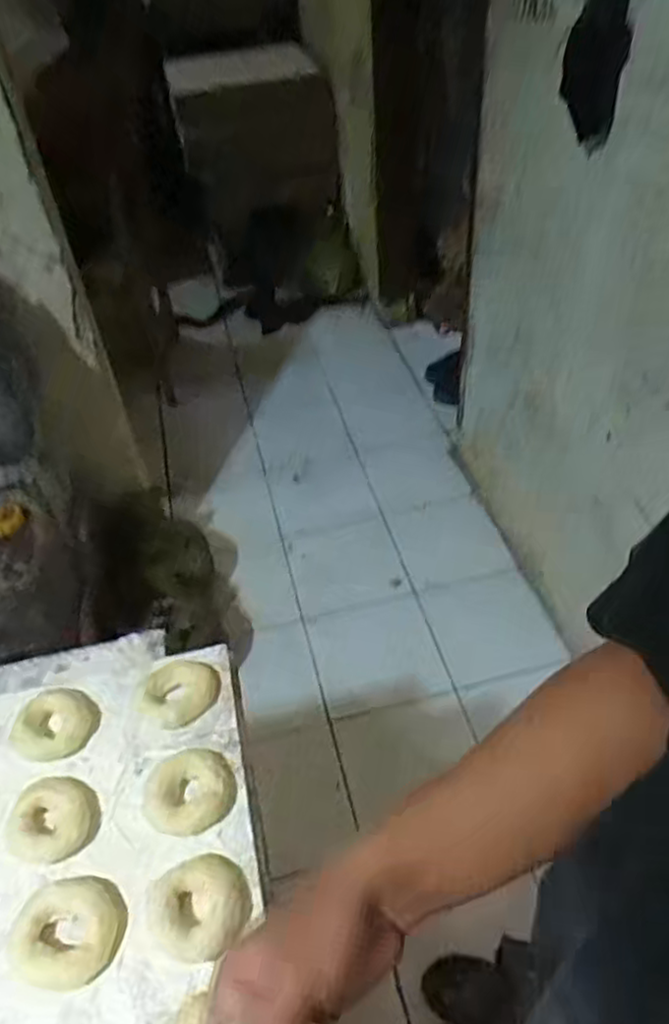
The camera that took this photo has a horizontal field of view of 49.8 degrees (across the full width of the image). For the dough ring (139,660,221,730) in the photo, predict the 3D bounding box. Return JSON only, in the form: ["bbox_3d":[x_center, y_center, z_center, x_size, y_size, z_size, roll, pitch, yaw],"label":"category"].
[{"bbox_3d":[-0.146,0.171,0.690,0.063,0.018,0.068,-3,44,3],"label":"dough ring"}]

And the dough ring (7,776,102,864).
[{"bbox_3d":[-0.237,0.259,0.608,0.069,0.015,0.069,-3,44,3],"label":"dough ring"}]

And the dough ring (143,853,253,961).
[{"bbox_3d":[-0.106,0.300,0.556,0.077,0.026,0.076,-3,44,3],"label":"dough ring"}]

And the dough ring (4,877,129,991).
[{"bbox_3d":[-0.201,0.314,0.544,0.079,0.018,0.071,-12,45,-6],"label":"dough ring"}]

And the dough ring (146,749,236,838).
[{"bbox_3d":[-0.124,0.237,0.617,0.076,0.019,0.068,-26,48,-19],"label":"dough ring"}]

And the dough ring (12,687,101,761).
[{"bbox_3d":[-0.264,0.193,0.675,0.074,0.025,0.074,-3,44,3],"label":"dough ring"}]

